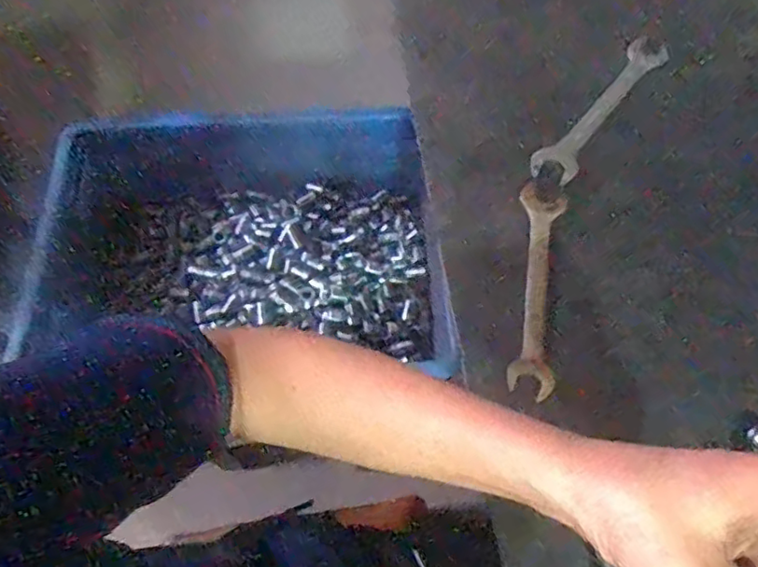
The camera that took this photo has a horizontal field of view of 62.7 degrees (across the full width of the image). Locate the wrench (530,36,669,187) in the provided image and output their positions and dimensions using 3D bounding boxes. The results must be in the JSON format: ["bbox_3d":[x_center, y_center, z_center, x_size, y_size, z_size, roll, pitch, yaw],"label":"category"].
[{"bbox_3d":[0.188,-0.145,0.527,0.035,0.013,0.165,40,76,8],"label":"wrench"}]

